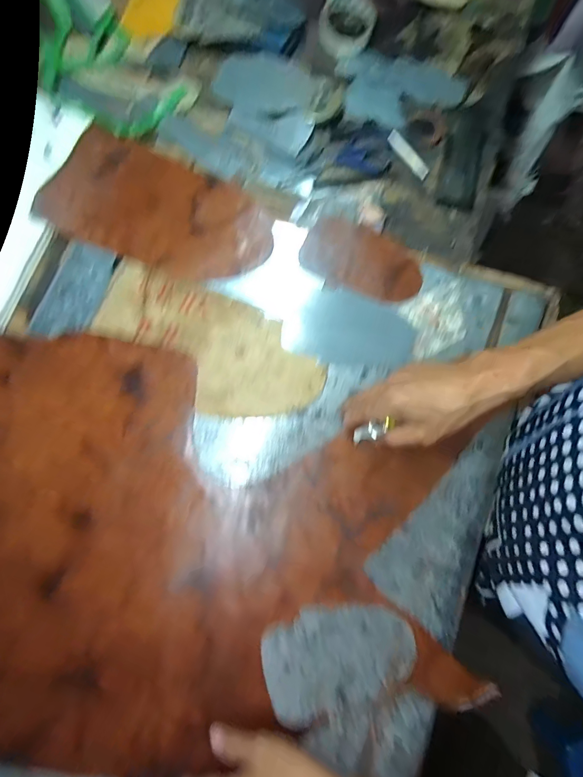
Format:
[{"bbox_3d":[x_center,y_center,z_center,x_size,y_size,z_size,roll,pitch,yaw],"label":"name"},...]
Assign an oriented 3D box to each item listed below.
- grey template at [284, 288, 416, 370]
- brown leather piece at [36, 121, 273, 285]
[{"bbox_3d":[0.075,-0.077,0.493,0.163,0.010,0.095,15,79,6],"label":"grey template"},{"bbox_3d":[-0.184,-0.255,0.538,0.322,0.015,0.165,21,86,5],"label":"brown leather piece"}]

